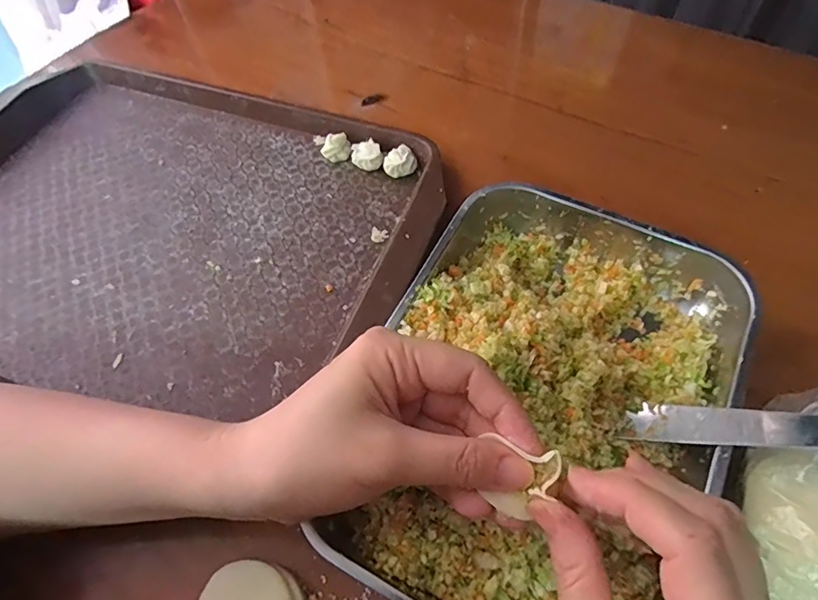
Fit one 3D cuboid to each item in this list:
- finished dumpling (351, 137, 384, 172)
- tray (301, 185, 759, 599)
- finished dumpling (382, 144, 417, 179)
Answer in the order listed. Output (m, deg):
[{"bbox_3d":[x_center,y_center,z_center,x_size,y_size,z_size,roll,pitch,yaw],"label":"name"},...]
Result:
[{"bbox_3d":[-0.034,-0.115,0.402,0.023,0.017,0.023,-1,60,2],"label":"finished dumpling"},{"bbox_3d":[0.072,0.052,0.281,0.180,0.054,0.253,25,64,16],"label":"tray"},{"bbox_3d":[-0.007,-0.109,0.397,0.026,0.017,0.019,-9,60,-2],"label":"finished dumpling"}]

